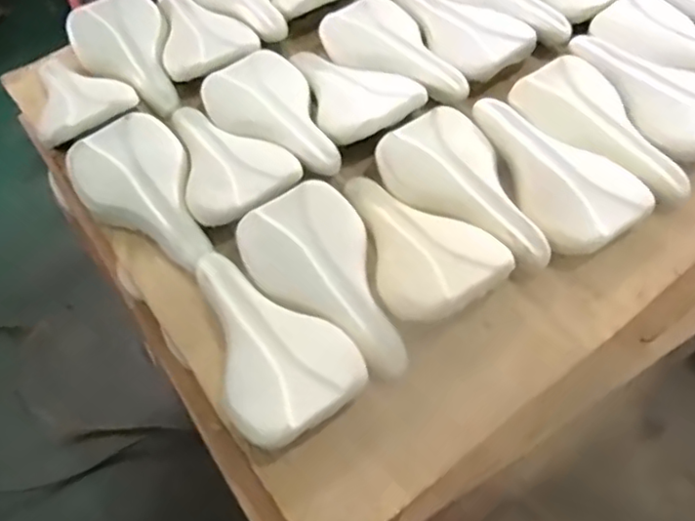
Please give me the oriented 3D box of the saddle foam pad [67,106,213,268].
[{"bbox_3d":[-0.223,-0.076,0.704,0.128,0.045,0.217,-32,59,-16],"label":"saddle foam pad"}]

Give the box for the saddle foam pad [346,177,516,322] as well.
[{"bbox_3d":[0.061,-0.031,0.638,0.134,0.040,0.209,-31,59,-16],"label":"saddle foam pad"}]

